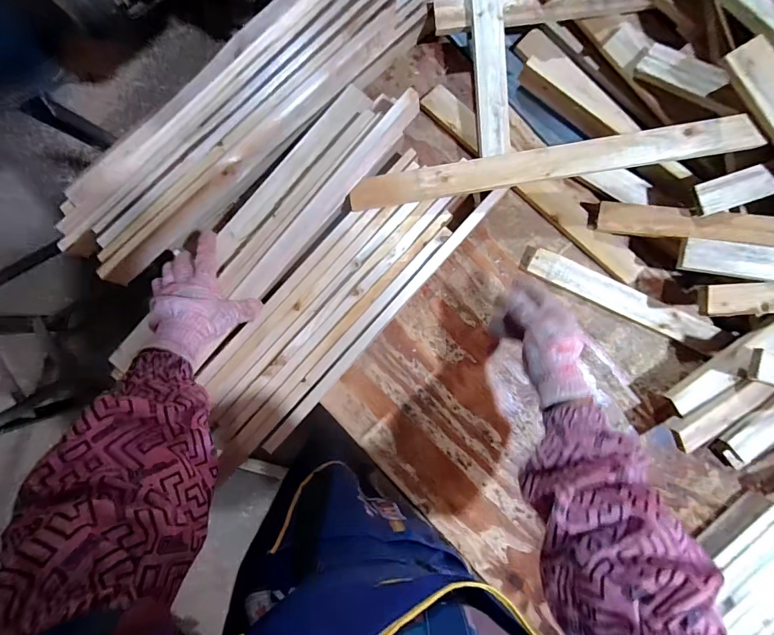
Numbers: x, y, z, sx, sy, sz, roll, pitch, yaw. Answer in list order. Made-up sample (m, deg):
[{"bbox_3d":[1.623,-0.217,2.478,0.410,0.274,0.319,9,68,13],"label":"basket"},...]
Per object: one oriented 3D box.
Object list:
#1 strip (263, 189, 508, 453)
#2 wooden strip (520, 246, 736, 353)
[{"bbox_3d":[-0.004,0.004,0.552,0.021,0.038,0.482,42,89,-1],"label":"strip"},{"bbox_3d":[0.345,-0.024,0.564,0.302,0.019,0.039,23,89,-1],"label":"wooden strip"}]

